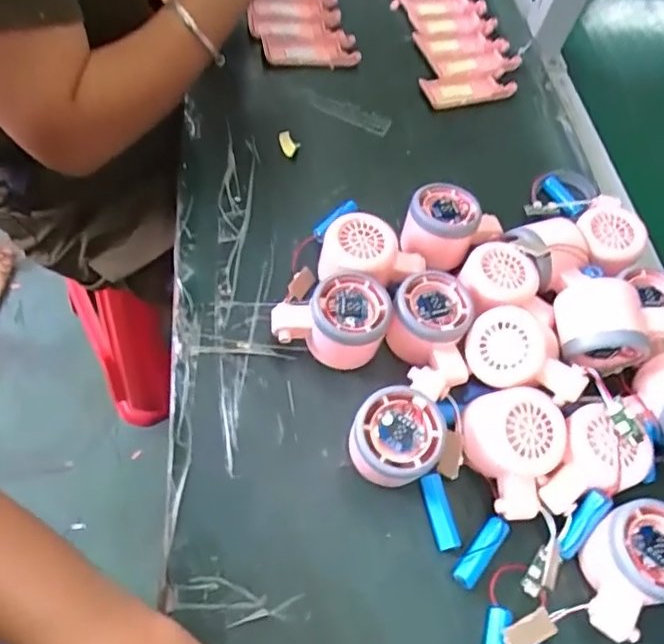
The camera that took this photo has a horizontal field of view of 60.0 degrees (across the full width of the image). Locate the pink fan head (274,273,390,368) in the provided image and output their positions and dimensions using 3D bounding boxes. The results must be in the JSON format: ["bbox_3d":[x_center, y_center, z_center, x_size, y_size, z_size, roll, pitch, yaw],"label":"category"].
[{"bbox_3d":[-0.002,0.002,0.433,0.085,0.053,0.055,-3,58,-10],"label":"pink fan head"}]

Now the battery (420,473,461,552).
[{"bbox_3d":[0.074,0.128,0.388,0.018,0.015,0.048,-9,61,-15],"label":"battery"}]

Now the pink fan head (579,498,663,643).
[{"bbox_3d":[0.190,0.159,0.372,0.082,0.053,0.058,-30,66,-24],"label":"pink fan head"}]

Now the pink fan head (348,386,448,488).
[{"bbox_3d":[0.040,0.083,0.383,0.058,0.053,0.062,4,58,-7],"label":"pink fan head"}]

